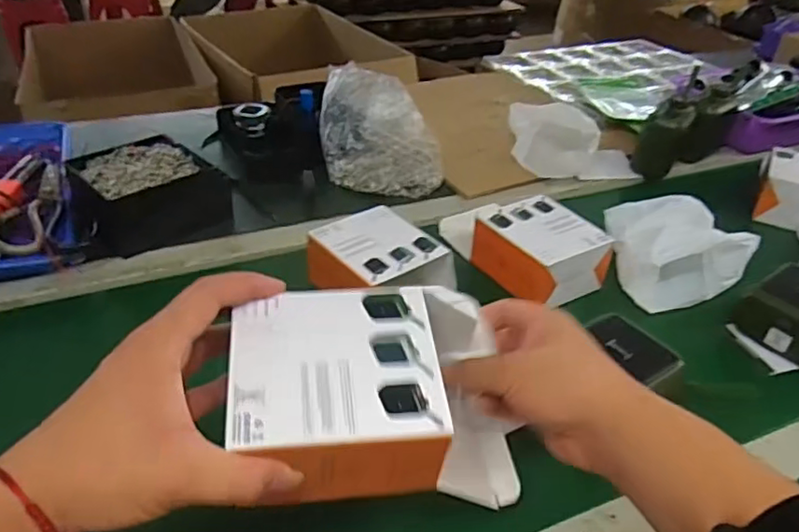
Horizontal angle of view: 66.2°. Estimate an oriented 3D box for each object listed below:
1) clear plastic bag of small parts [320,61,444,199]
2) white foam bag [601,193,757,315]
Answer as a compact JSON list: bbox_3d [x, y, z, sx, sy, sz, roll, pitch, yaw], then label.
[{"bbox_3d":[-0.023,-0.190,0.845,0.165,0.105,0.183,2,36,0],"label":"clear plastic bag of small parts"},{"bbox_3d":[0.310,-0.028,0.688,0.124,0.058,0.191,5,36,5],"label":"white foam bag"}]

